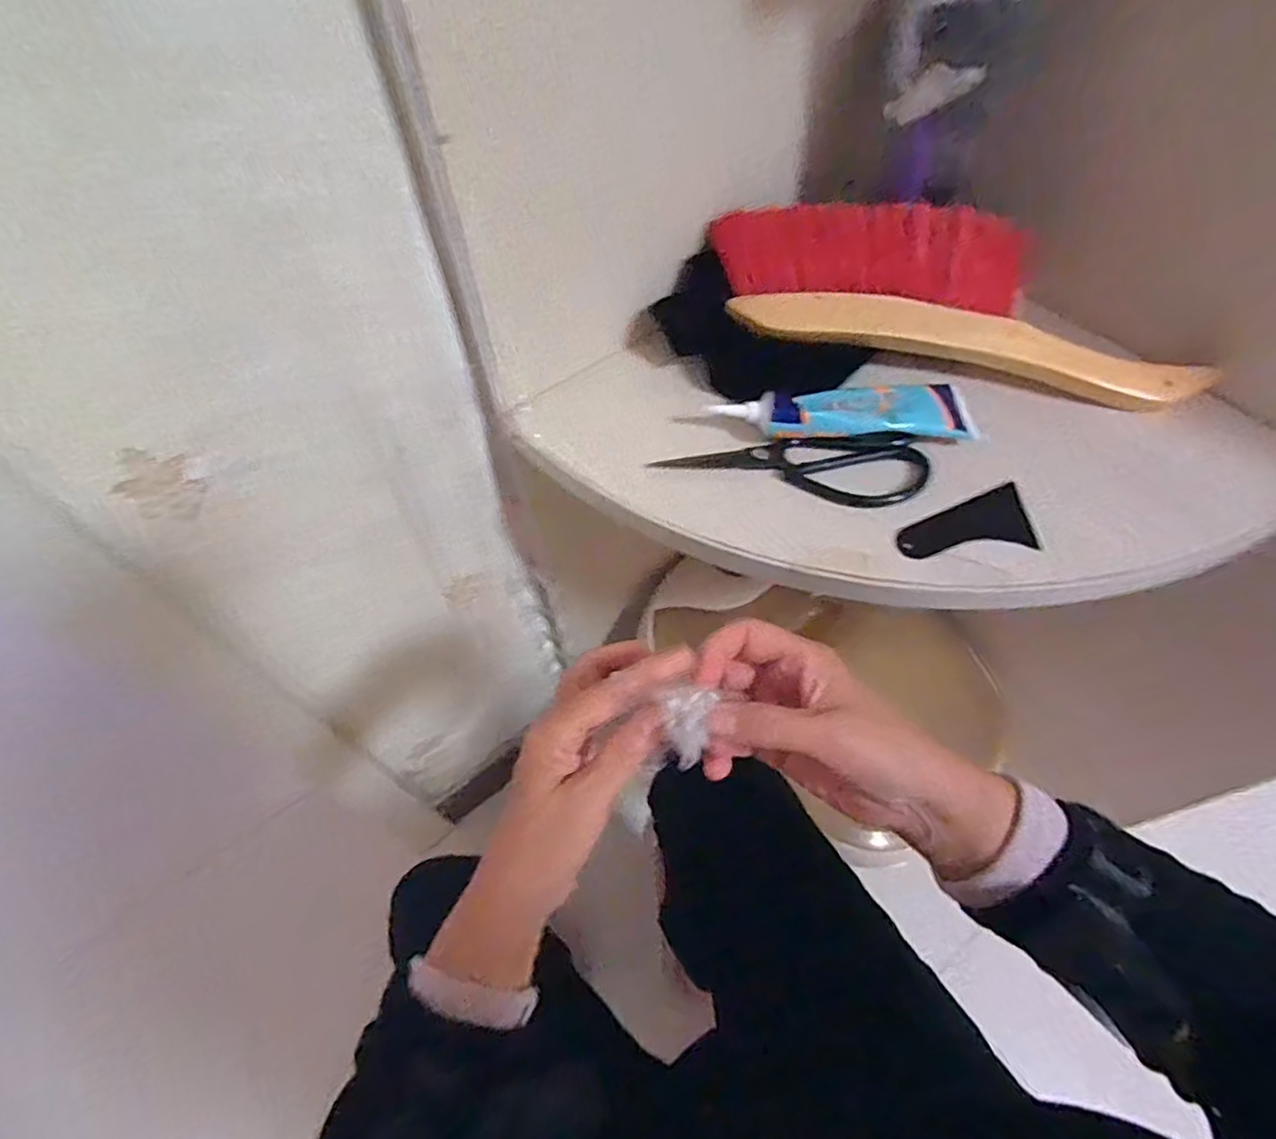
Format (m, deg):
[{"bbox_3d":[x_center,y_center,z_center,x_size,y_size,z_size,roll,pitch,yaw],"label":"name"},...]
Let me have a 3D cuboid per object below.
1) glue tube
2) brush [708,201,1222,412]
[{"bbox_3d":[0.148,-0.115,0.471,0.181,0.021,0.049,-3,58,0],"label":"glue tube"},{"bbox_3d":[0.233,-0.206,0.502,0.351,0.040,0.112,12,89,4],"label":"brush"}]

